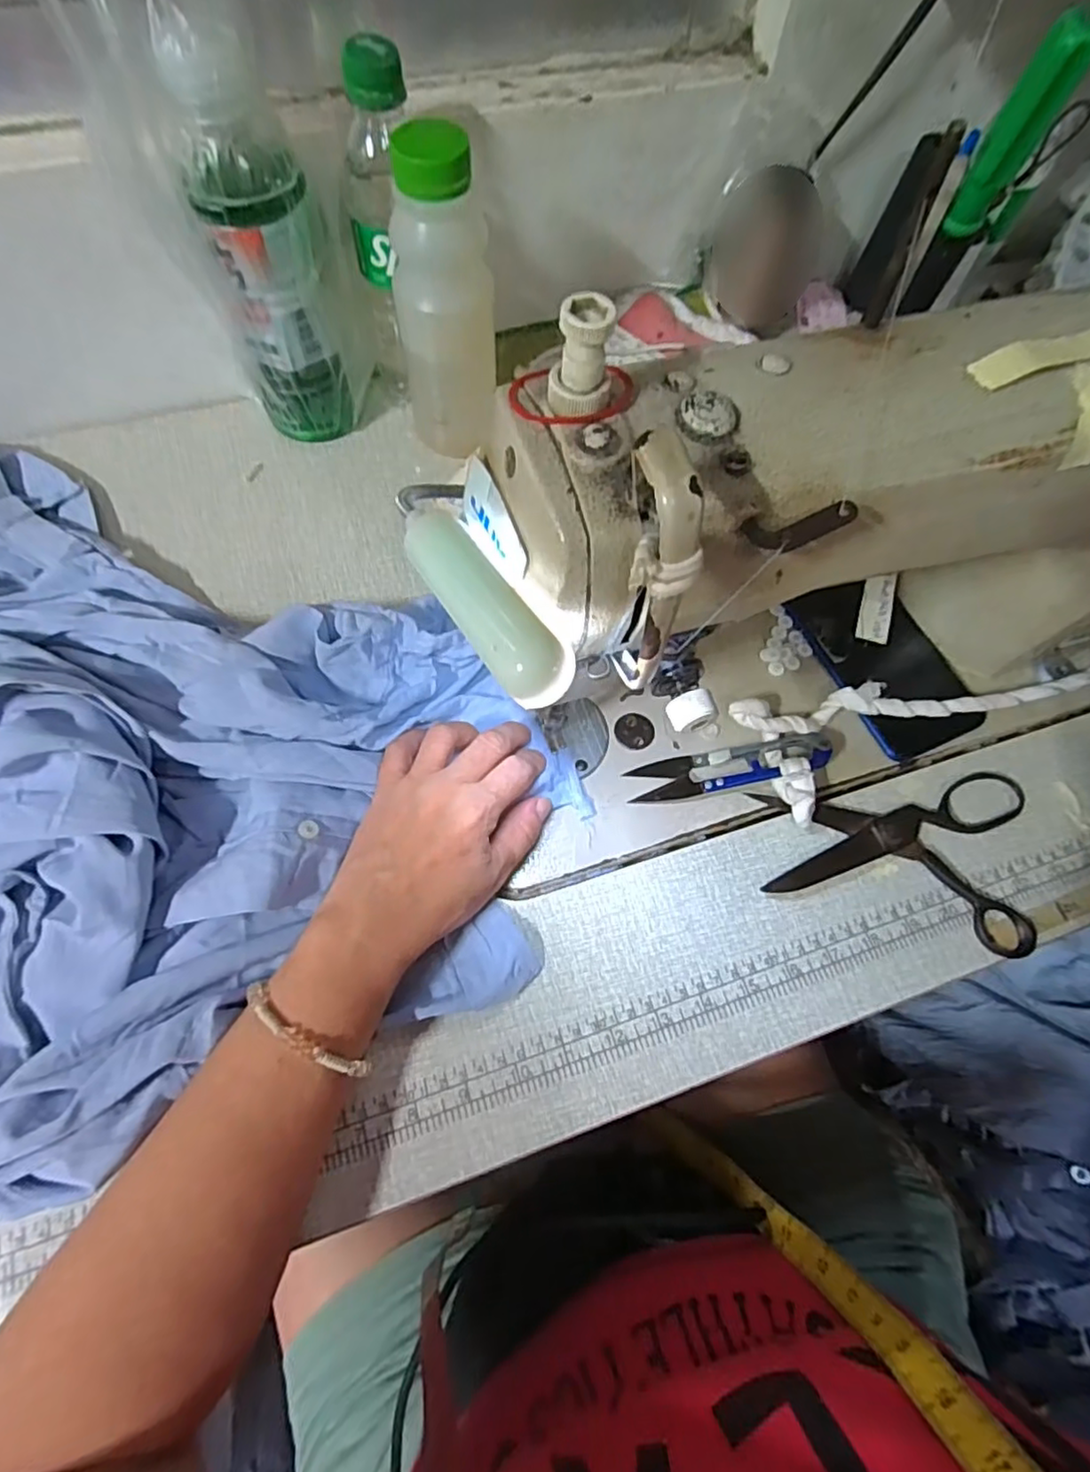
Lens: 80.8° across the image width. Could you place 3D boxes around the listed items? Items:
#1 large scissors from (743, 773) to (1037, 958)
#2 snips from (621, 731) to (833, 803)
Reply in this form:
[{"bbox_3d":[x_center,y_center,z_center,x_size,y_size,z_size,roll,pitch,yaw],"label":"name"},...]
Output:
[{"bbox_3d":[0.207,0.070,0.365,0.166,0.015,0.102,-2,68,-1],"label":"large scissors"},{"bbox_3d":[0.110,0.018,0.381,0.116,0.016,0.025,-11,68,-4],"label":"snips"}]

